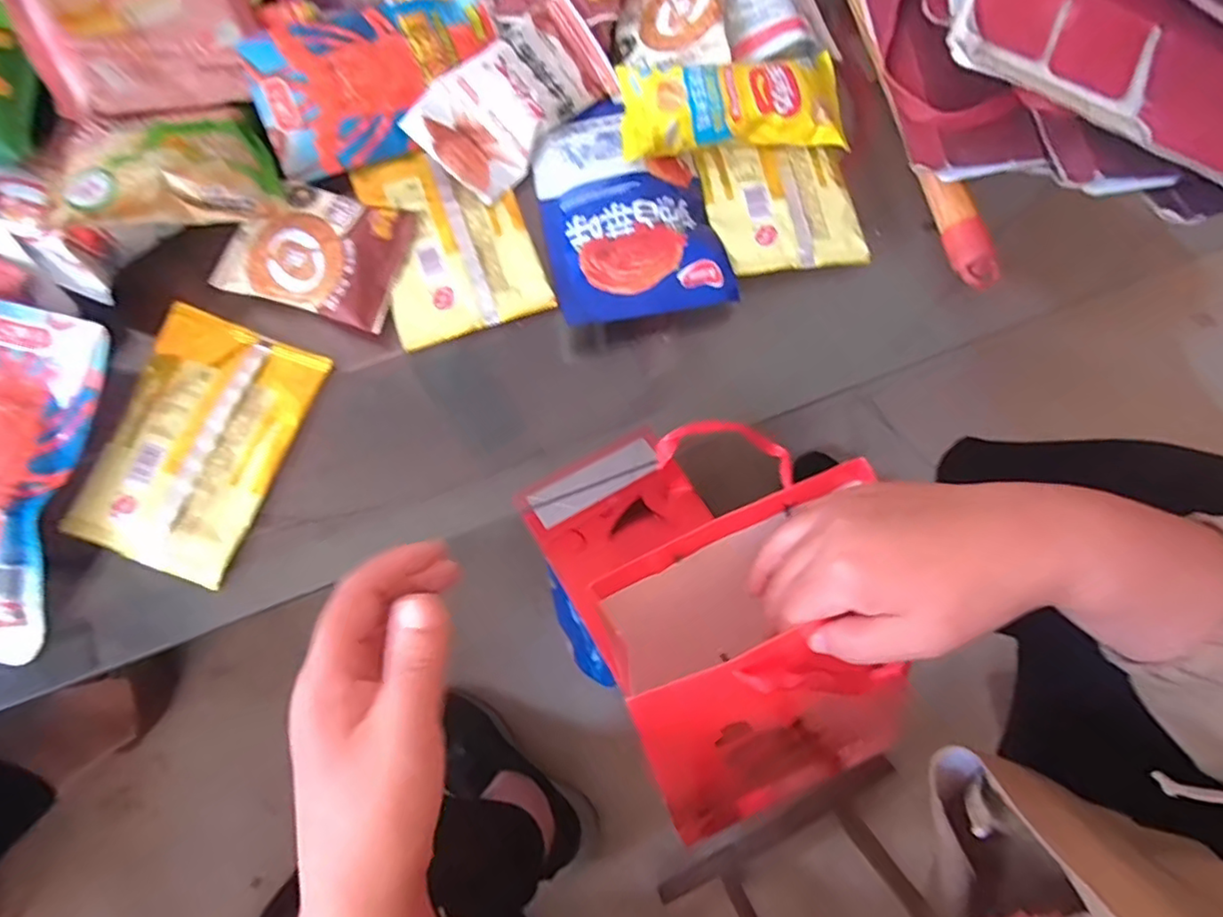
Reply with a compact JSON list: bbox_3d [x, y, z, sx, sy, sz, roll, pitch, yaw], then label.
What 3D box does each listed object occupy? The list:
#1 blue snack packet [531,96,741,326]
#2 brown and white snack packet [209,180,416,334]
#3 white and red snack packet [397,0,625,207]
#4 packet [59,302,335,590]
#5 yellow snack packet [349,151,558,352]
[{"bbox_3d":[0.008,-0.178,0.426,0.115,0.017,0.172,-13,75,-4],"label":"blue snack packet"},{"bbox_3d":[-0.194,-0.138,0.405,0.110,0.022,0.086,15,75,3],"label":"brown and white snack packet"},{"bbox_3d":[-0.066,-0.252,0.433,0.144,0.035,0.079,-42,107,0],"label":"white and red snack packet"},{"bbox_3d":[-0.256,-0.012,0.381,0.105,0.014,0.151,19,75,5],"label":"packet"},{"bbox_3d":[-0.109,-0.151,0.422,0.101,0.013,0.138,-20,76,-6],"label":"yellow snack packet"}]

